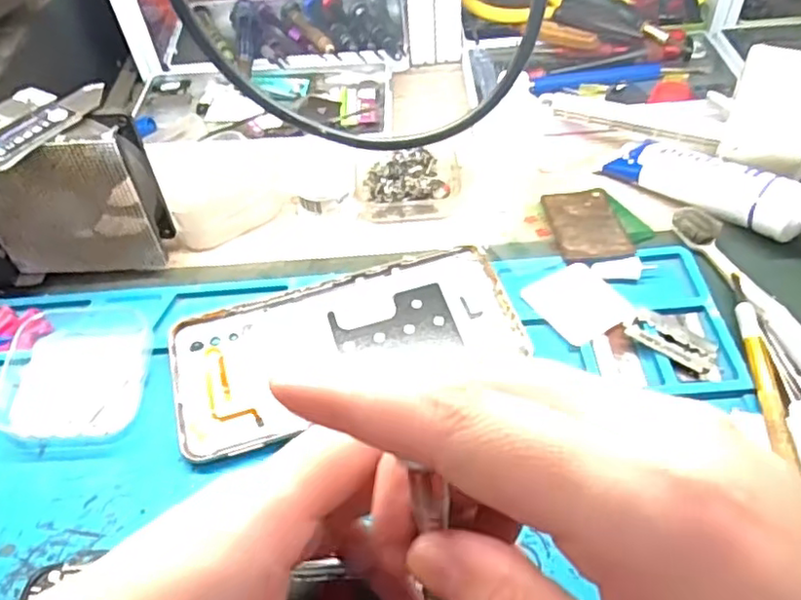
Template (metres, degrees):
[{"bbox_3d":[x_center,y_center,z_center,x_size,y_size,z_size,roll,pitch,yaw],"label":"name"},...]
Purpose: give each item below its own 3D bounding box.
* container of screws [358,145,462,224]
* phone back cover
[{"bbox_3d":[0.004,-0.076,0.385,0.063,0.021,0.062,0,50,4],"label":"container of screws"},{"bbox_3d":[-0.027,0.019,0.304,0.160,0.009,0.072,-17,51,-10],"label":"phone back cover"}]

